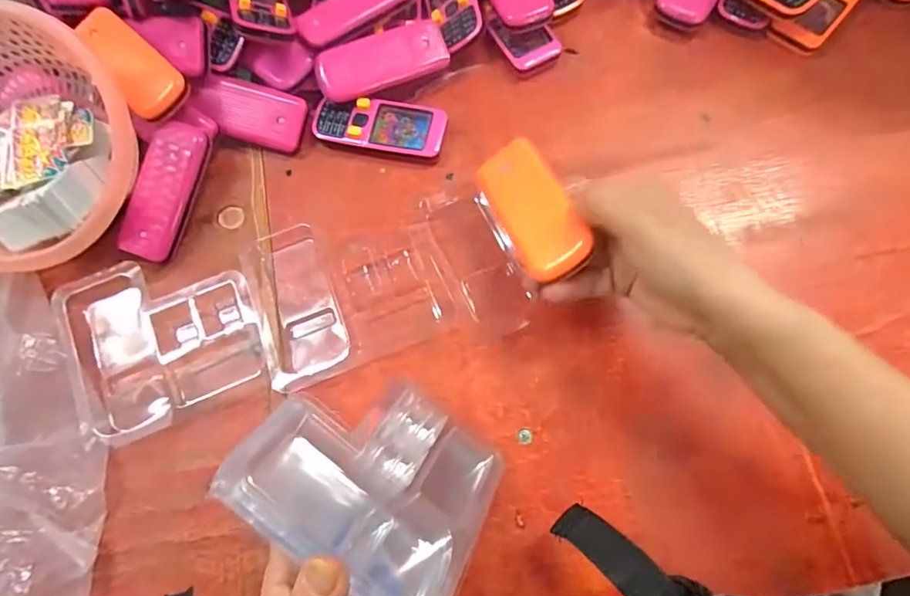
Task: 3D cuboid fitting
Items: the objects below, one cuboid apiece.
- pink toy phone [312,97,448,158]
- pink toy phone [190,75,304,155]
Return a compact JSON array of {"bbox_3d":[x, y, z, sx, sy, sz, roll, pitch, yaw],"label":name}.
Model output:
[{"bbox_3d":[-0.059,-0.138,0.410,0.101,0.013,0.044,8,74,4],"label":"pink toy phone"},{"bbox_3d":[-0.161,-0.146,0.406,0.084,0.010,0.047,15,84,-8],"label":"pink toy phone"}]

